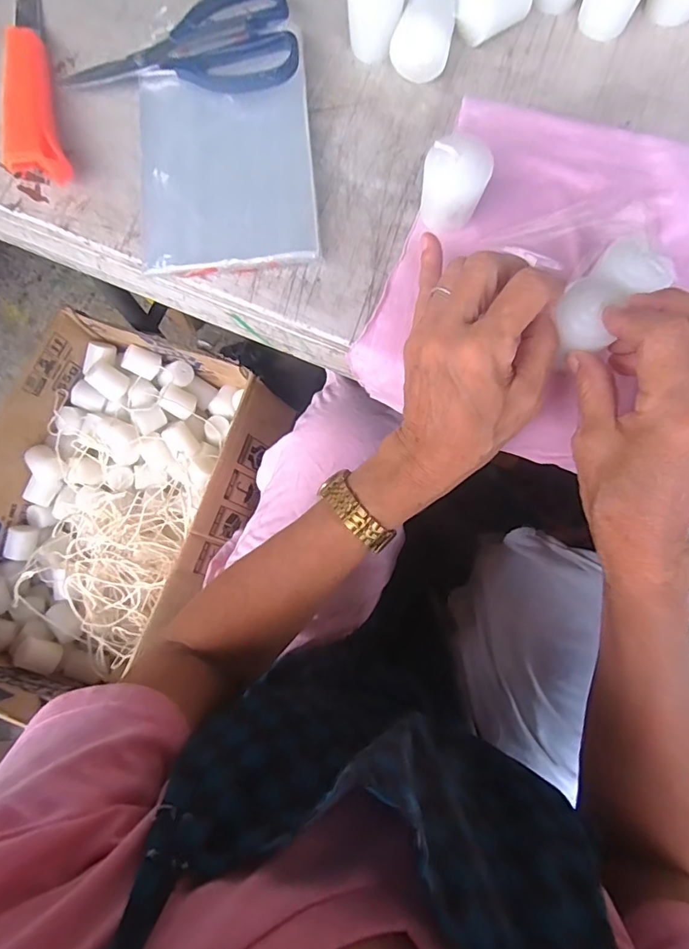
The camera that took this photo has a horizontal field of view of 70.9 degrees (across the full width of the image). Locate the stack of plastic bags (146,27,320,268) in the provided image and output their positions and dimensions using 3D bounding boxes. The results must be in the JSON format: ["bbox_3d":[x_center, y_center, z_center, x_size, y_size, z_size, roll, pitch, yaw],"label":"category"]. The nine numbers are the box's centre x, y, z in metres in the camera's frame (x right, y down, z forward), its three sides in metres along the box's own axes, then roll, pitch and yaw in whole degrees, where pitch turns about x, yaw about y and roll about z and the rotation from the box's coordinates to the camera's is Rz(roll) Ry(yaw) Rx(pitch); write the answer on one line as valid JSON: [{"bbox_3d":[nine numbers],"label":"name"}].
[{"bbox_3d":[-0.077,-0.206,0.325,0.111,0.015,0.144,-4,78,0],"label":"stack of plastic bags"}]

